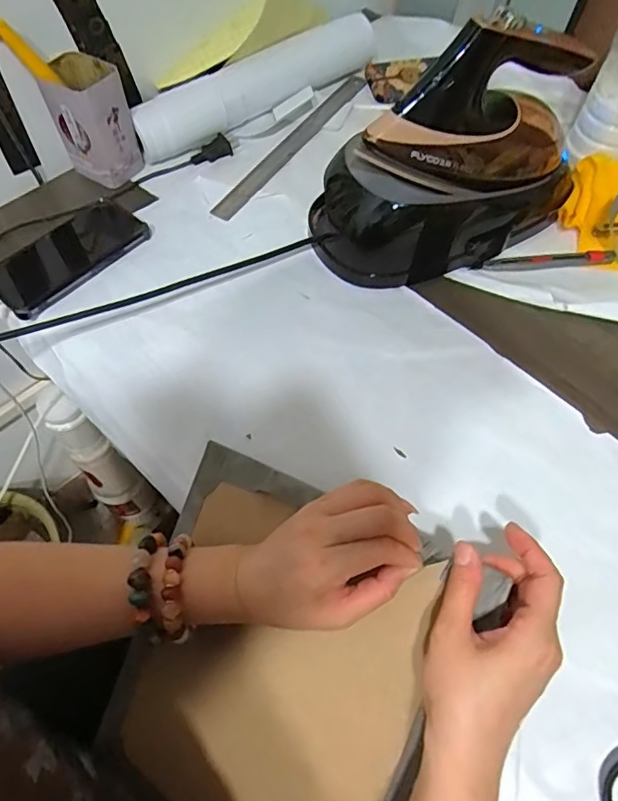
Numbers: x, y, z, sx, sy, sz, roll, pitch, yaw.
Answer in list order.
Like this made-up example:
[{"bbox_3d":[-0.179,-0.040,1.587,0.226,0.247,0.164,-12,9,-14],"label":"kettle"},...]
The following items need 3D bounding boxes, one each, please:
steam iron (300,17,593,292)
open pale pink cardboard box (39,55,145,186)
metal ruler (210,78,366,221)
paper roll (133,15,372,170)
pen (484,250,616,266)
[{"bbox_3d":[0.146,-0.233,0.502,0.280,0.183,0.123,-13,62,-6],"label":"steam iron"},{"bbox_3d":[-0.244,-0.314,0.594,0.081,0.113,0.074,-22,63,-11],"label":"open pale pink cardboard box"},{"bbox_3d":[-0.018,-0.329,0.661,0.030,0.006,0.312,32,67,14],"label":"metal ruler"},{"bbox_3d":[-0.060,-0.396,0.658,0.345,0.063,0.052,-32,66,-16],"label":"paper roll"},{"bbox_3d":[0.259,-0.153,0.557,0.139,0.005,0.017,-2,61,0],"label":"pen"}]

